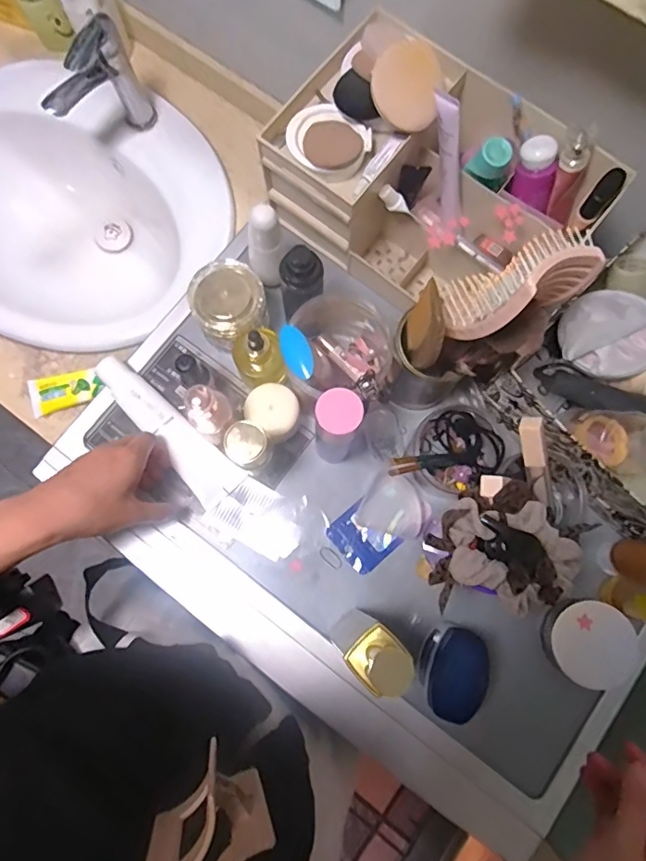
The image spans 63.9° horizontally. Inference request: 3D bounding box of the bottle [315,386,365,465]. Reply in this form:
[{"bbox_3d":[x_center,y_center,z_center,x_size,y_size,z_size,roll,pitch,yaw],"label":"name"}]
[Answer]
[{"bbox_3d":[0.012,0.001,0.457,0.033,0.149,0.033,28,79,5],"label":"bottle"}]

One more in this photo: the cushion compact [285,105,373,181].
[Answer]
[{"bbox_3d":[0.002,-0.259,0.469,0.069,0.020,0.062,36,80,6],"label":"cushion compact"}]

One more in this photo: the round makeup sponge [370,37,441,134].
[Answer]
[{"bbox_3d":[0.072,-0.298,0.444,0.059,0.011,0.071,6,99,-17],"label":"round makeup sponge"}]

